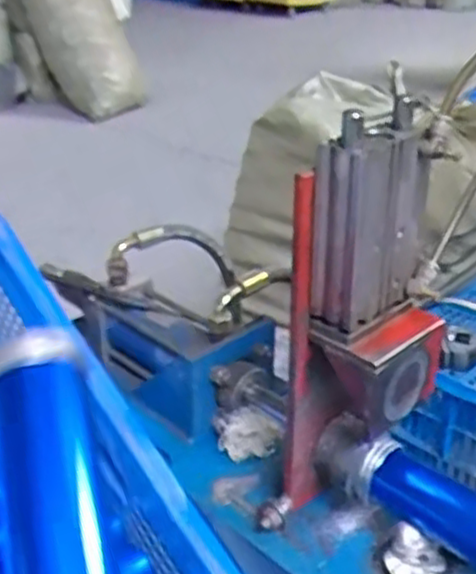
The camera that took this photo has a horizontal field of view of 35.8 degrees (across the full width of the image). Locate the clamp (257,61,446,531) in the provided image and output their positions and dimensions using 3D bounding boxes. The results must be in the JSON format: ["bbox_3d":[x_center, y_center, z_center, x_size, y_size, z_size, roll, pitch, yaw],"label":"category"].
[{"bbox_3d":[0.092,0.037,0.570,0.084,0.339,0.108,21,34,37],"label":"clamp"}]

